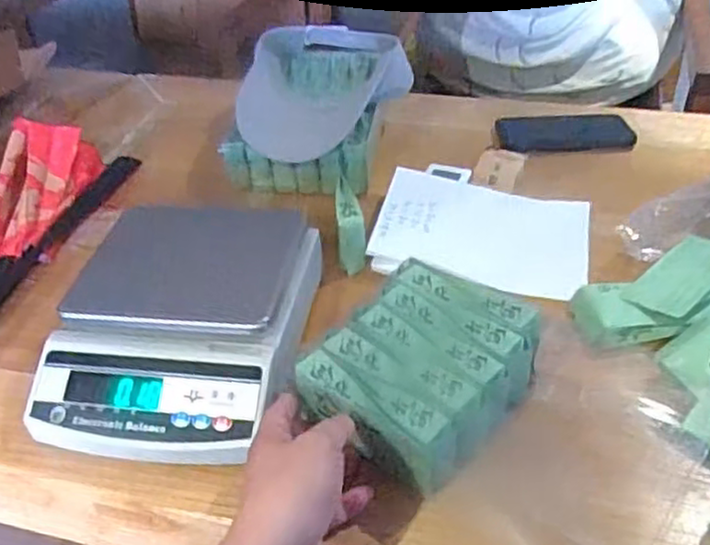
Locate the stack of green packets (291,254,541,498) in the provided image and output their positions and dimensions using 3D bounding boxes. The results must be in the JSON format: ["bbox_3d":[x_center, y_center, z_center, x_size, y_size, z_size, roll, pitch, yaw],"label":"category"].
[{"bbox_3d":[0.057,0.072,0.560,0.138,0.045,0.173,25,48,29],"label":"stack of green packets"}]

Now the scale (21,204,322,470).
[{"bbox_3d":[-0.143,0.040,0.596,0.192,0.077,0.231,5,41,8],"label":"scale"}]

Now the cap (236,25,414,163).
[{"bbox_3d":[-0.034,-0.237,0.885,0.204,0.064,0.259,-3,40,0],"label":"cap"}]

